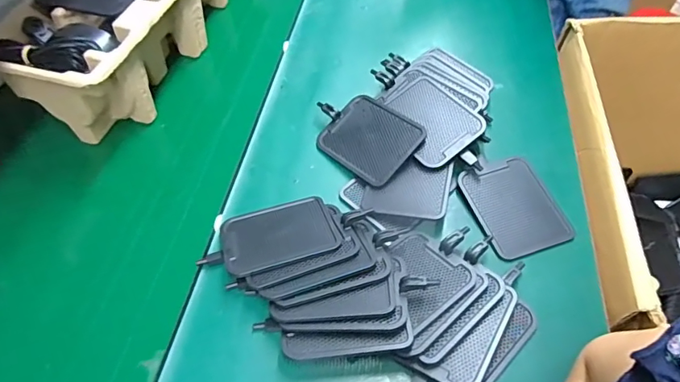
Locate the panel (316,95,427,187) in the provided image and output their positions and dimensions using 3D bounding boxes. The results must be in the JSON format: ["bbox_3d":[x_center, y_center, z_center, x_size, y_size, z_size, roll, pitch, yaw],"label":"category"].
[{"bbox_3d":[0.024,-0.060,0.487,0.082,0.011,0.109,-47,58,-9],"label":"panel"}]

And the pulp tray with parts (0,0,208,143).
[{"bbox_3d":[-0.258,-0.164,0.527,0.137,0.106,0.233,12,54,9],"label":"pulp tray with parts"}]

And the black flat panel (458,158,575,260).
[{"bbox_3d":[0.168,0.013,0.447,0.078,0.010,0.093,-15,54,-11],"label":"black flat panel"}]

